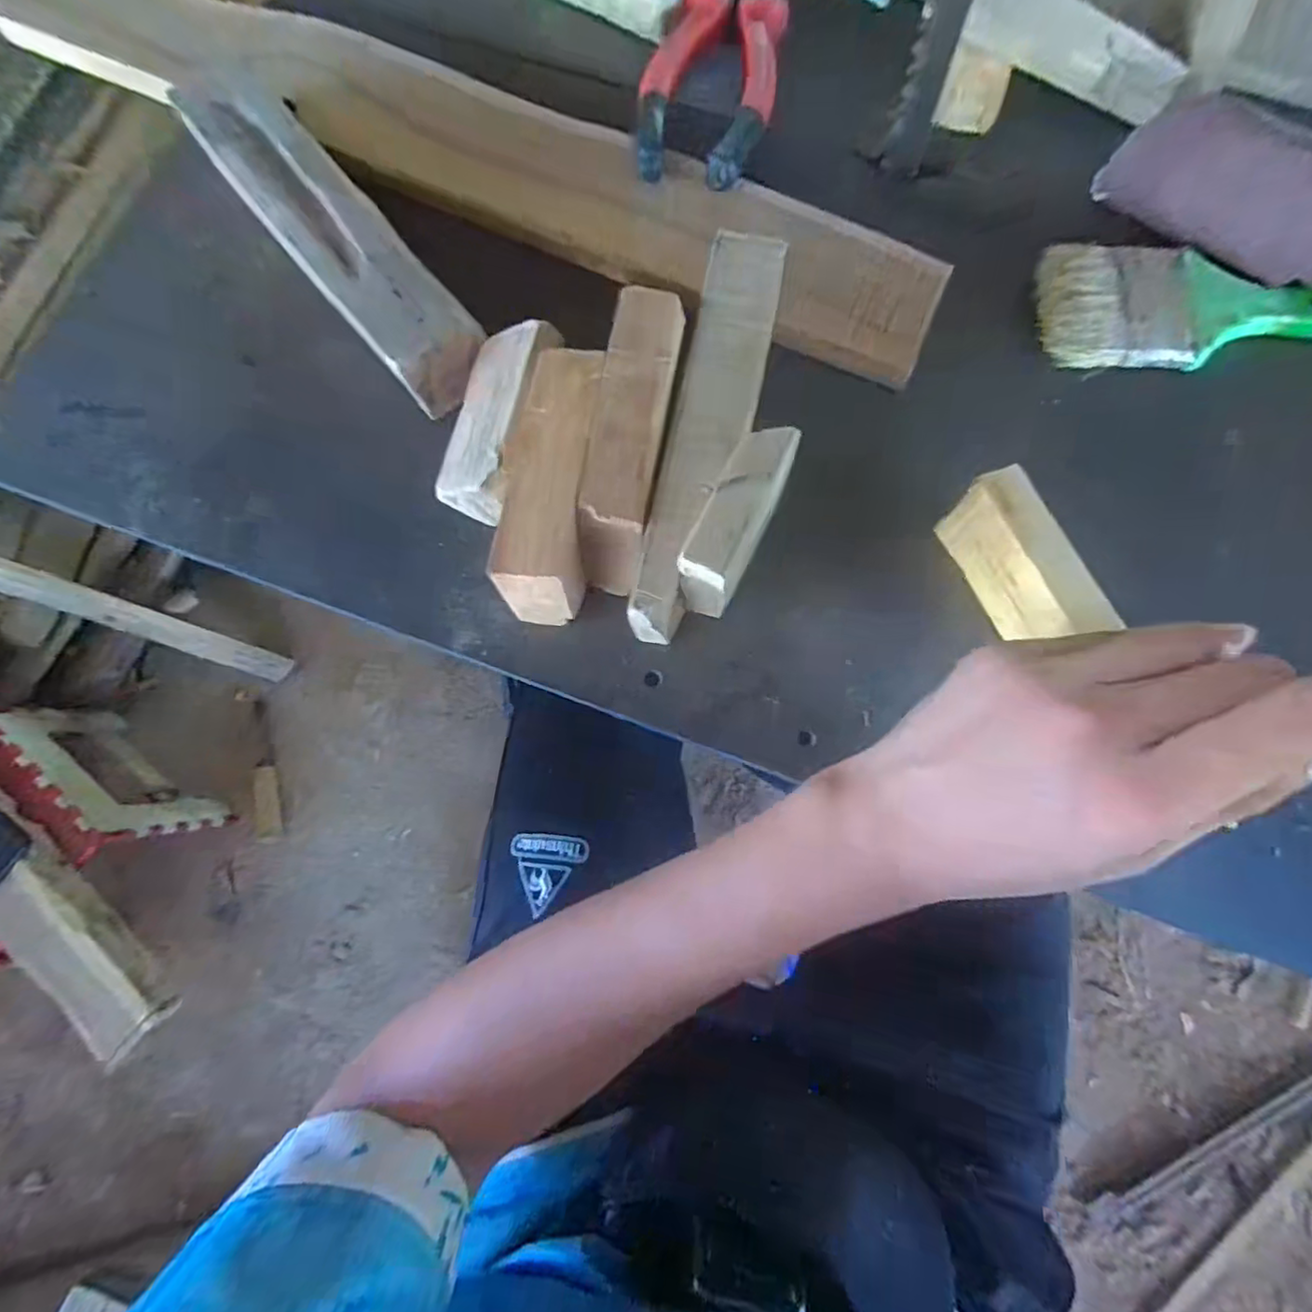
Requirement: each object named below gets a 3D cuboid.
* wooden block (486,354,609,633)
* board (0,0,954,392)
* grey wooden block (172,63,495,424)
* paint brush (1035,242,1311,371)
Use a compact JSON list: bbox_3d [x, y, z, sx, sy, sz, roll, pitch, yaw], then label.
[{"bbox_3d":[-0.039,-0.064,0.259,0.031,0.052,0.099,4,77,1],"label":"wooden block"},{"bbox_3d":[-0.099,-0.259,0.326,0.499,0.018,0.076,24,78,6],"label":"board"},{"bbox_3d":[-0.148,-0.193,0.295,0.042,0.033,0.181,-39,79,-8],"label":"grey wooden block"},{"bbox_3d":[0.283,-0.162,0.305,0.194,0.013,0.063,6,77,2],"label":"paint brush"}]

